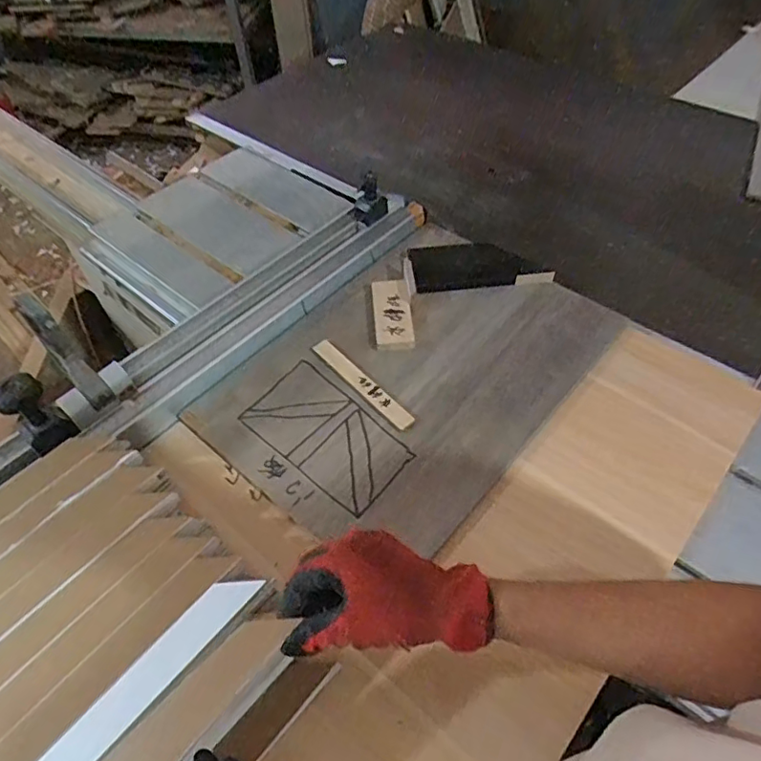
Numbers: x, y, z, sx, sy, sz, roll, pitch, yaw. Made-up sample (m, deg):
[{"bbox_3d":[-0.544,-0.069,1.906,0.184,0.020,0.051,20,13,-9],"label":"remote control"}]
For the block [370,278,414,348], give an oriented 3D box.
[{"bbox_3d":[0.017,-0.098,0.799,0.051,0.010,0.136,-5,51,-1],"label":"block"}]

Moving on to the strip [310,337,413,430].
[{"bbox_3d":[-0.024,0.002,0.729,0.027,0.009,0.180,-35,58,-22],"label":"strip"}]

